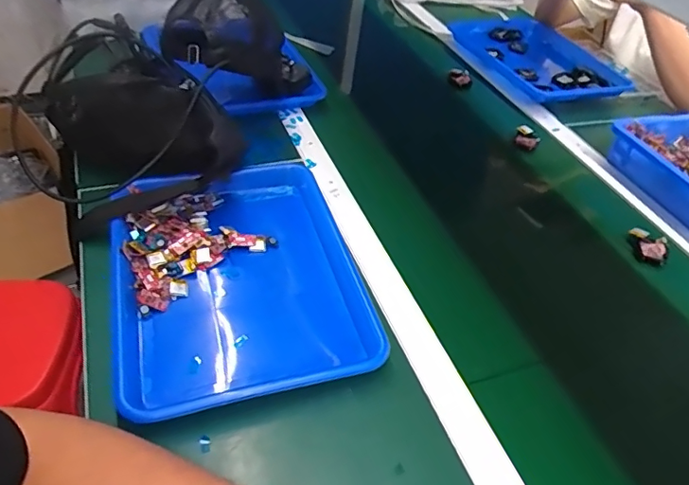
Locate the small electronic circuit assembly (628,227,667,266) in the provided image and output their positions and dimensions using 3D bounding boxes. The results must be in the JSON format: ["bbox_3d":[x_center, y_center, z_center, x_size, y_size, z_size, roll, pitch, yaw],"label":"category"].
[{"bbox_3d":[0.403,0.004,0.703,0.034,0.023,0.060,7,42,0],"label":"small electronic circuit assembly"}]

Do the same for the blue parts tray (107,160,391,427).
[{"bbox_3d":[-0.116,0.035,0.579,0.259,0.046,0.321,-10,45,-18],"label":"blue parts tray"}]

